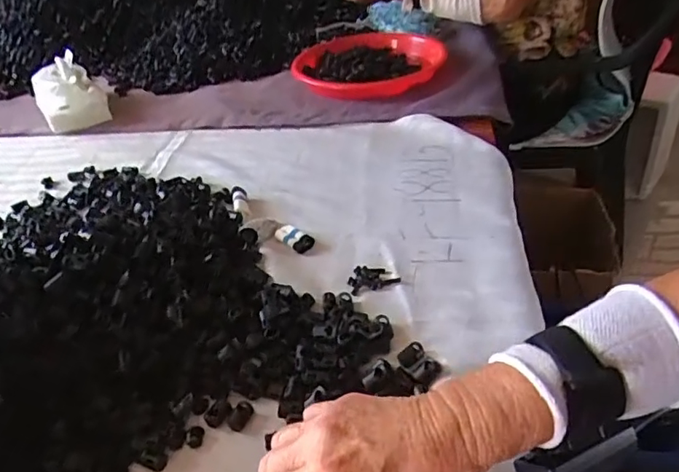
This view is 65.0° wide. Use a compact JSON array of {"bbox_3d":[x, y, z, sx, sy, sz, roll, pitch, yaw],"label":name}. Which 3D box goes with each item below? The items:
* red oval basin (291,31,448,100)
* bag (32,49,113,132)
[{"bbox_3d":[0.035,-0.237,0.741,0.222,0.042,0.132,19,43,32],"label":"red oval basin"},{"bbox_3d":[-0.410,-0.218,0.806,0.090,0.069,0.126,-26,42,-24],"label":"bag"}]

